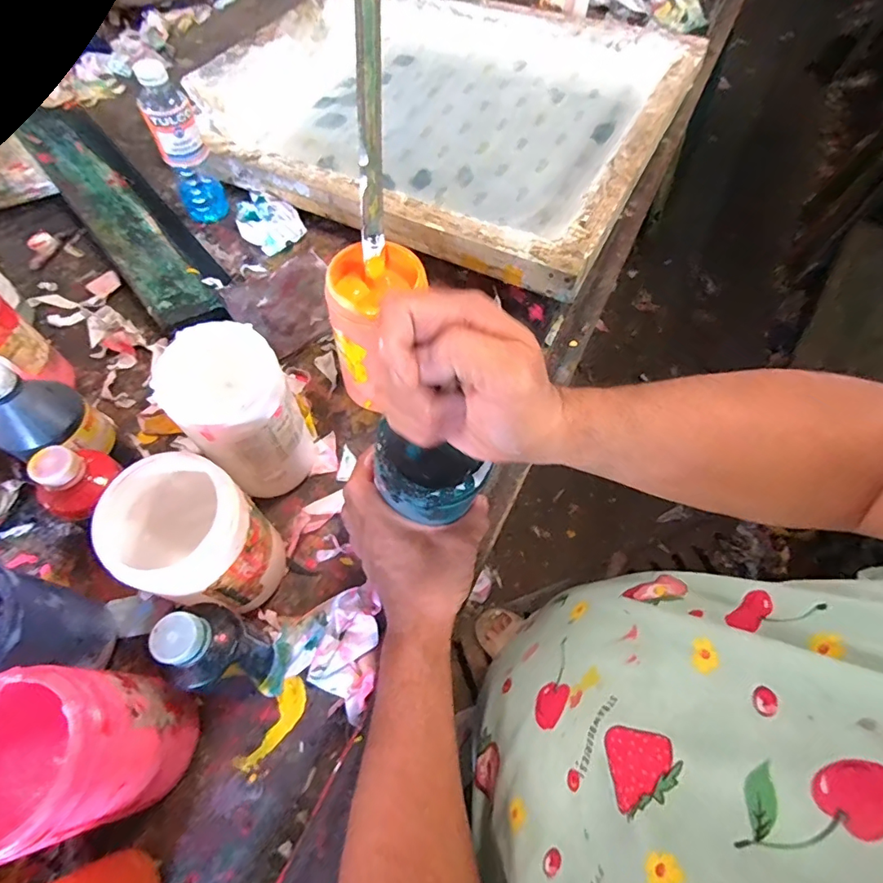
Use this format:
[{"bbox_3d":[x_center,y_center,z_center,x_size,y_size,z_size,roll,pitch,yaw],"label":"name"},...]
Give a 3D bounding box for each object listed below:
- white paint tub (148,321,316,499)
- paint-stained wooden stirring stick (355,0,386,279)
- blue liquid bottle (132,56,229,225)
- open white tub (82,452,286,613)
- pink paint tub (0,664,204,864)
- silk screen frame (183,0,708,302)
[{"bbox_3d":[-0.181,-0.018,0.462,0.094,0.170,0.089,1,63,-3],"label":"white paint tub"},{"bbox_3d":[-0.059,-0.241,0.410,0.020,0.199,0.008,3,35,-2],"label":"paint-stained wooden stirring stick"},{"bbox_3d":[-0.333,-0.382,0.631,0.060,0.164,0.052,-28,68,-16],"label":"blue liquid bottle"},{"bbox_3d":[-0.194,0.087,0.409,0.094,0.171,0.089,1,63,-3],"label":"open white tub"},{"bbox_3d":[-0.242,0.210,0.336,0.095,0.169,0.088,1,63,-3],"label":"pink paint tub"},{"bbox_3d":[0.020,-0.555,0.793,0.643,0.078,0.624,26,65,10],"label":"silk screen frame"}]

